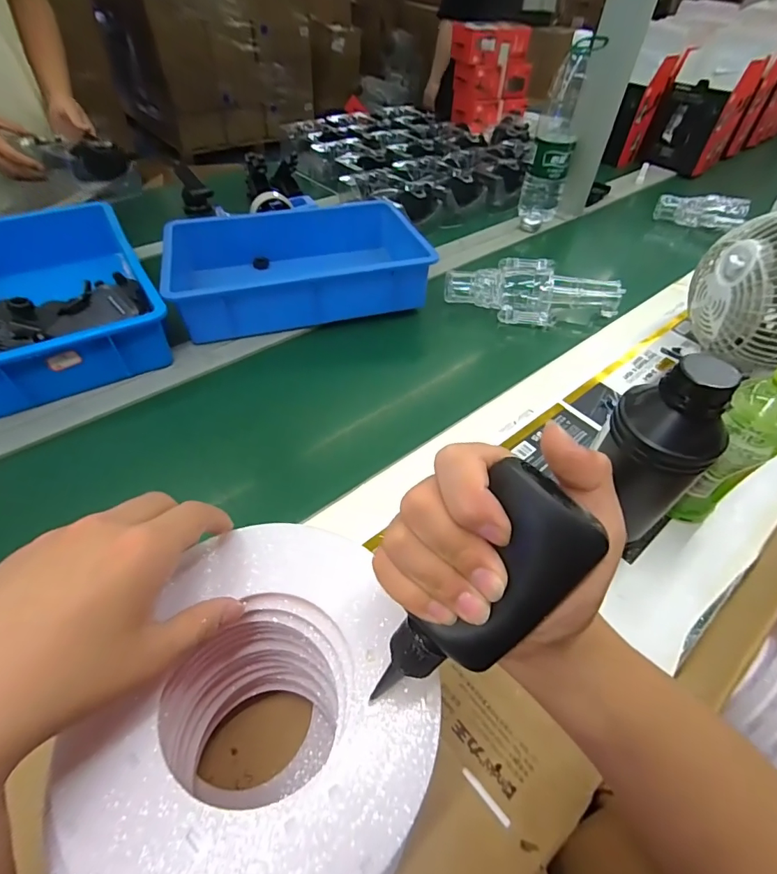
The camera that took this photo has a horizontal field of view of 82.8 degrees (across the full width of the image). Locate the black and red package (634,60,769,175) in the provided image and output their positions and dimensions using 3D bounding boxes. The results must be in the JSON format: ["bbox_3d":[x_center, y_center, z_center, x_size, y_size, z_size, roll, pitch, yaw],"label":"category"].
[{"bbox_3d":[0.899,-0.923,1.258,0.199,0.235,0.176,-28,55,-26],"label":"black and red package"}]

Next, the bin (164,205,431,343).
[{"bbox_3d":[-0.161,-0.299,0.780,0.413,0.103,0.285,-13,50,-15],"label":"bin"}]

